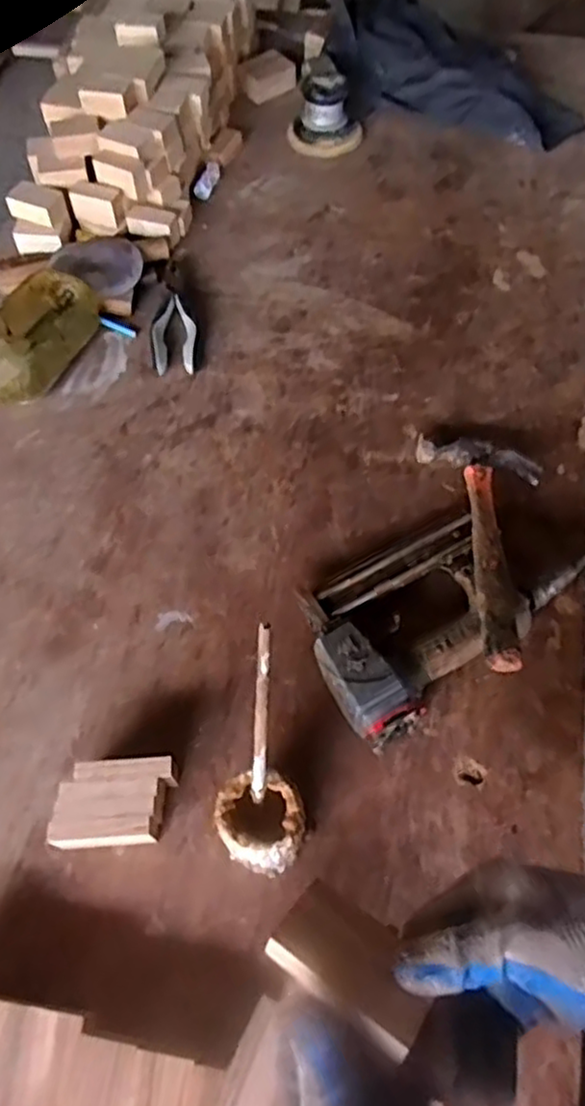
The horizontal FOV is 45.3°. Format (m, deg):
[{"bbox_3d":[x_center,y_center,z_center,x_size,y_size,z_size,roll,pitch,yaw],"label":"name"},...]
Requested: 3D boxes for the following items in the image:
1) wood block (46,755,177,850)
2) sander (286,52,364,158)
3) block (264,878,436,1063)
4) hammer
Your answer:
[{"bbox_3d":[-0.149,0.213,0.597,0.097,0.043,0.071,-3,60,-2],"label":"wood block"},{"bbox_3d":[0.053,-0.694,1.074,0.115,0.092,0.146,4,60,2],"label":"sander"},{"bbox_3d":[0.031,0.212,0.366,0.078,0.017,0.047,25,48,18],"label":"block"},{"bbox_3d":[0.193,-0.014,0.691,0.126,0.028,0.298,5,46,3],"label":"hammer"}]

